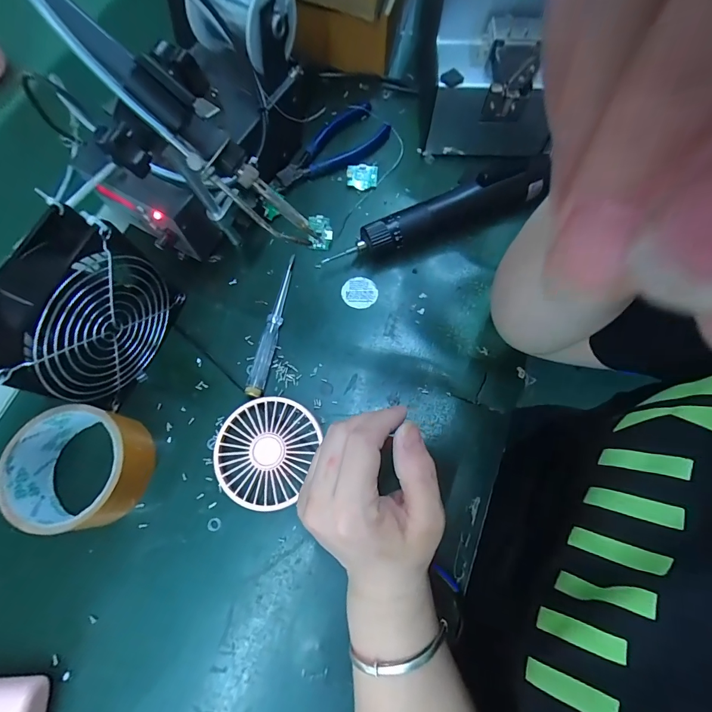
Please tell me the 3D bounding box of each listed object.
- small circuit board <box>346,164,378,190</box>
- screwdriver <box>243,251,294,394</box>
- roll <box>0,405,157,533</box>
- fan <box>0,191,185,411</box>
[{"bbox_3d":[0.007,-0.186,0.395,0.031,0.004,0.023,2,113,-3],"label":"small circuit board"},{"bbox_3d":[-0.077,-0.029,0.344,0.016,0.014,0.134,10,72,4],"label":"screwdriver"},{"bbox_3d":[-0.209,0.084,0.292,0.082,0.049,0.088,0,72,1],"label":"roll"},{"bbox_3d":[-0.201,-0.026,0.290,0.054,0.119,0.123,26,74,9],"label":"fan"}]

